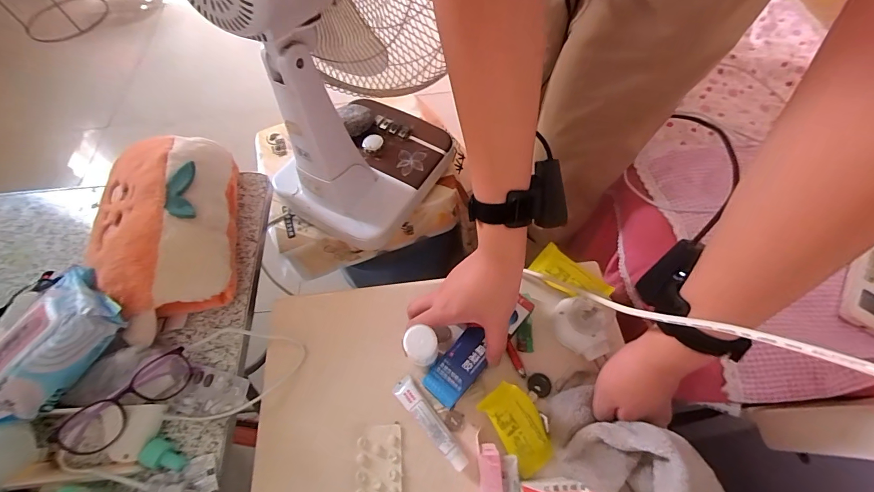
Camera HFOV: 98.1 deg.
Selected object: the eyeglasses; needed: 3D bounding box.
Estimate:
[{"bbox_3d":[-0.357,0.177,0.441,0.051,0.042,0.137,33,50,20],"label":"eyeglasses"}]

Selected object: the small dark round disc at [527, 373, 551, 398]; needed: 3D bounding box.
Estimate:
[{"bbox_3d":[0.124,0.167,0.457,0.026,0.004,0.027,-1,61,3],"label":"small dark round disc"}]

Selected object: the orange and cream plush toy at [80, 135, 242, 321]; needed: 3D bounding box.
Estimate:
[{"bbox_3d":[-0.373,-0.027,0.530,0.168,0.117,0.255,-12,61,-3],"label":"orange and cream plush toy"}]

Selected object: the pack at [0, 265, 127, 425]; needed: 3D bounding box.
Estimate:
[{"bbox_3d":[-0.445,0.110,0.431,0.095,0.054,0.157,32,67,19],"label":"pack"}]

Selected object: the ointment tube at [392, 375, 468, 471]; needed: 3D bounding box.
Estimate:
[{"bbox_3d":[-0.008,0.203,0.440,0.026,0.014,0.116,-39,66,-17],"label":"ointment tube"}]

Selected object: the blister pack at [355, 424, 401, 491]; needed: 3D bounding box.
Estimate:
[{"bbox_3d":[-0.067,0.249,0.430,0.050,0.004,0.082,-4,61,1],"label":"blister pack"}]

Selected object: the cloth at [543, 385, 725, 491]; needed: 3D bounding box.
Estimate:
[{"bbox_3d":[0.194,0.221,0.365,0.091,0.099,0.202,-40,57,-18],"label":"cloth"}]

